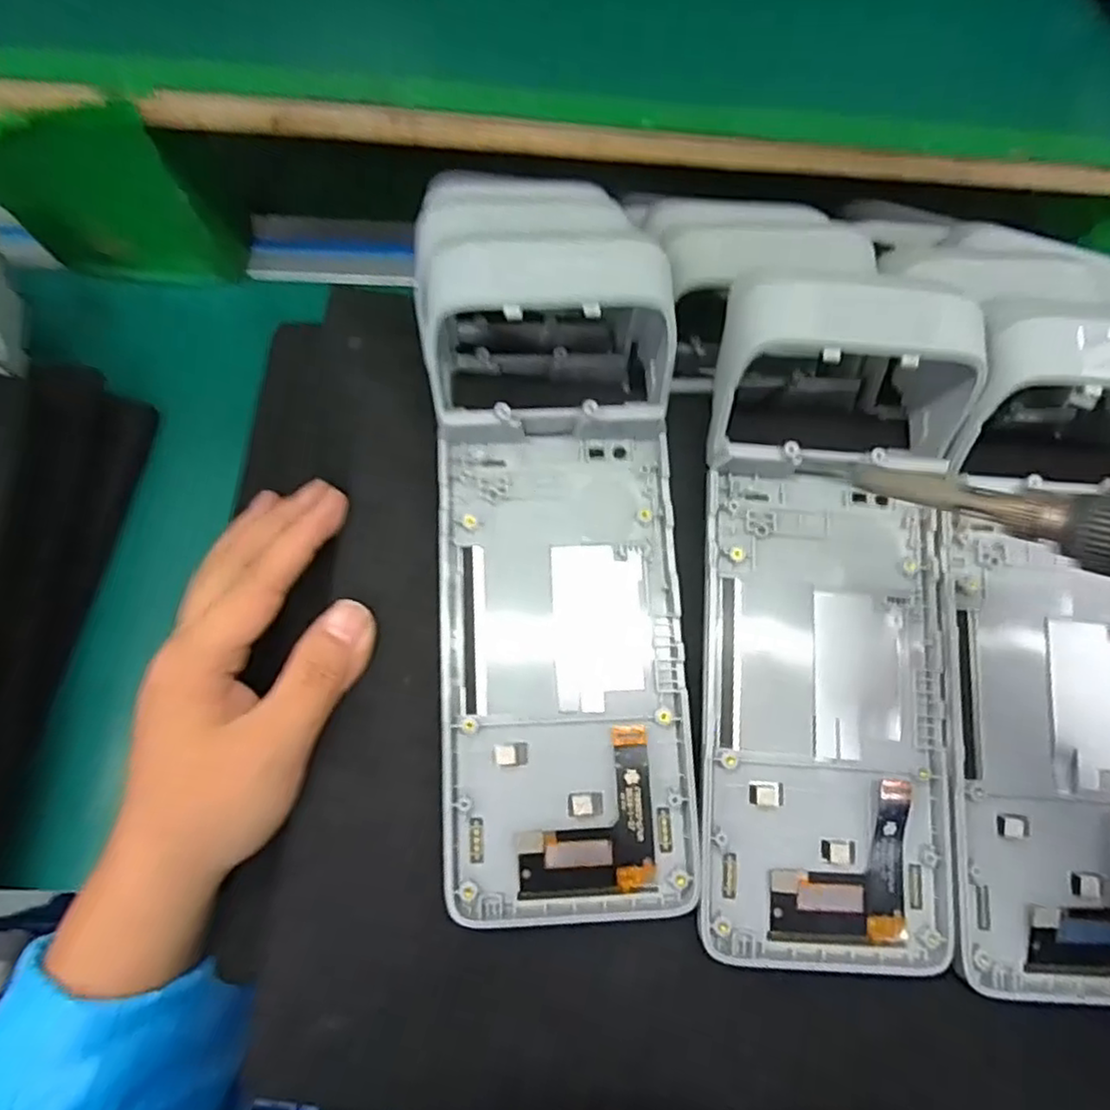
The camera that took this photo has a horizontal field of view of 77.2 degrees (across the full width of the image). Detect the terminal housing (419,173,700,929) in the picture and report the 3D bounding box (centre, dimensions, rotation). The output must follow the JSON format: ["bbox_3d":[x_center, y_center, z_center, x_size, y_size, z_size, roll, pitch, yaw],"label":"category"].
[{"bbox_3d":[0.002,-0.009,0.223,0.084,0.056,0.240,-3,72,-3],"label":"terminal housing"}]

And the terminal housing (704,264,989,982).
[{"bbox_3d":[0.092,0.023,0.231,0.082,0.042,0.213,3,87,-1],"label":"terminal housing"}]

